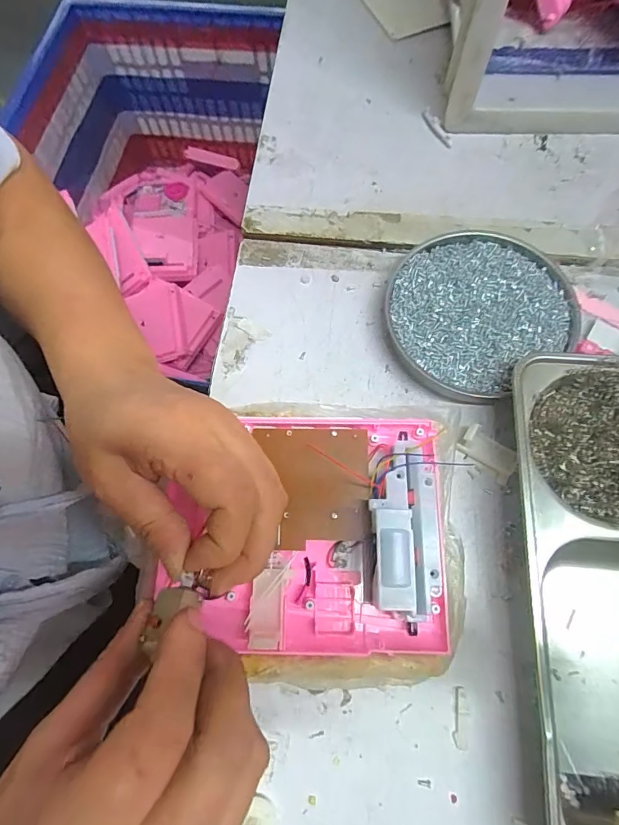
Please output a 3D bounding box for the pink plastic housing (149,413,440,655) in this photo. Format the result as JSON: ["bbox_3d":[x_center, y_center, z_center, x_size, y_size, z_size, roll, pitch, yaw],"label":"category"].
[{"bbox_3d":[-0.003,0.064,0.254,0.155,0.038,0.130,1,71,2],"label":"pink plastic housing"}]

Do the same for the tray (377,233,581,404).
[{"bbox_3d":[0.123,-0.077,0.334,0.131,0.021,0.124,-1,71,2],"label":"tray"}]

